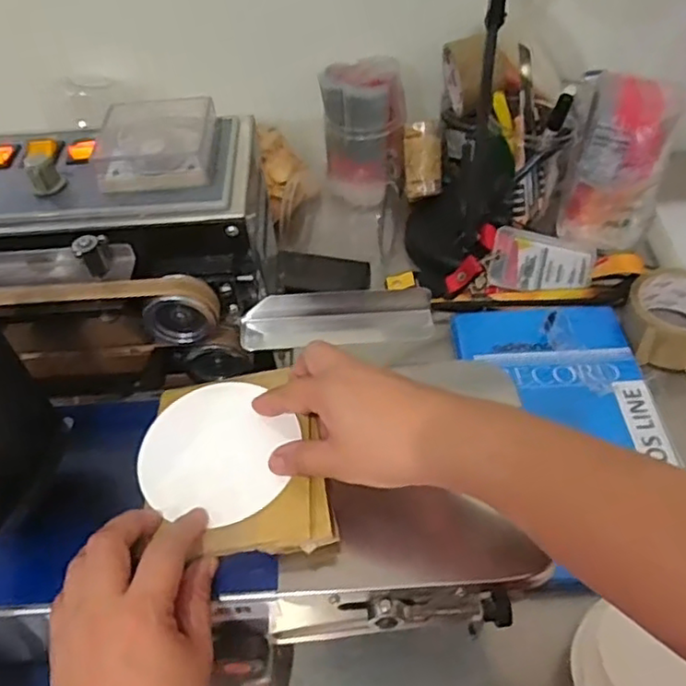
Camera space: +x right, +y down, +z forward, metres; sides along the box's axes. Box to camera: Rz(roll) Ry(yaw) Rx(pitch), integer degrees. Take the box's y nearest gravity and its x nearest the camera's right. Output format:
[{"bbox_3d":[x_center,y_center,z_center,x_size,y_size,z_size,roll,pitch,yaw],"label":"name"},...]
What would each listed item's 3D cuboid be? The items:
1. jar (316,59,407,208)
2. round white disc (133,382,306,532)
[{"bbox_3d":[0.027,-0.259,0.783,0.100,0.146,0.086,-1,49,3],"label":"jar"},{"bbox_3d":[-0.075,0.064,0.376,0.086,0.010,0.090,-2,49,2],"label":"round white disc"}]

